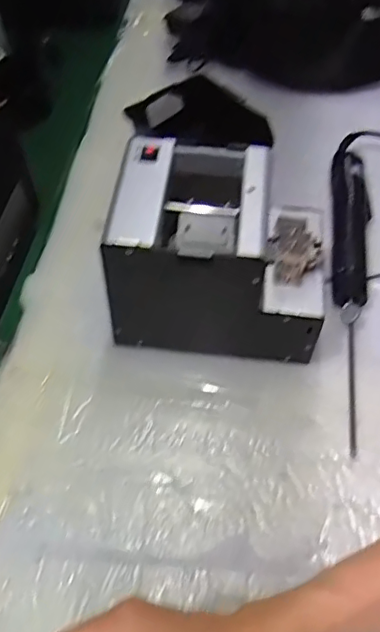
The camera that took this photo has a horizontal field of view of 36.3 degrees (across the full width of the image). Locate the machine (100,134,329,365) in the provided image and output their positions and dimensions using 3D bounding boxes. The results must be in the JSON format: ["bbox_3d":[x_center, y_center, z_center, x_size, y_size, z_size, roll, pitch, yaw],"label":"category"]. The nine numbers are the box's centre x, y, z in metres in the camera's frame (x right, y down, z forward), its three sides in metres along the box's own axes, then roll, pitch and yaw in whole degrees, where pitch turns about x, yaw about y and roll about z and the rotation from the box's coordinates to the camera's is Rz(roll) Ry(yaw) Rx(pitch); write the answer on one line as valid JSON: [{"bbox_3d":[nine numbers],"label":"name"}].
[{"bbox_3d":[0.026,-0.051,0.508,0.171,0.149,0.123,4,52,1],"label":"machine"}]

